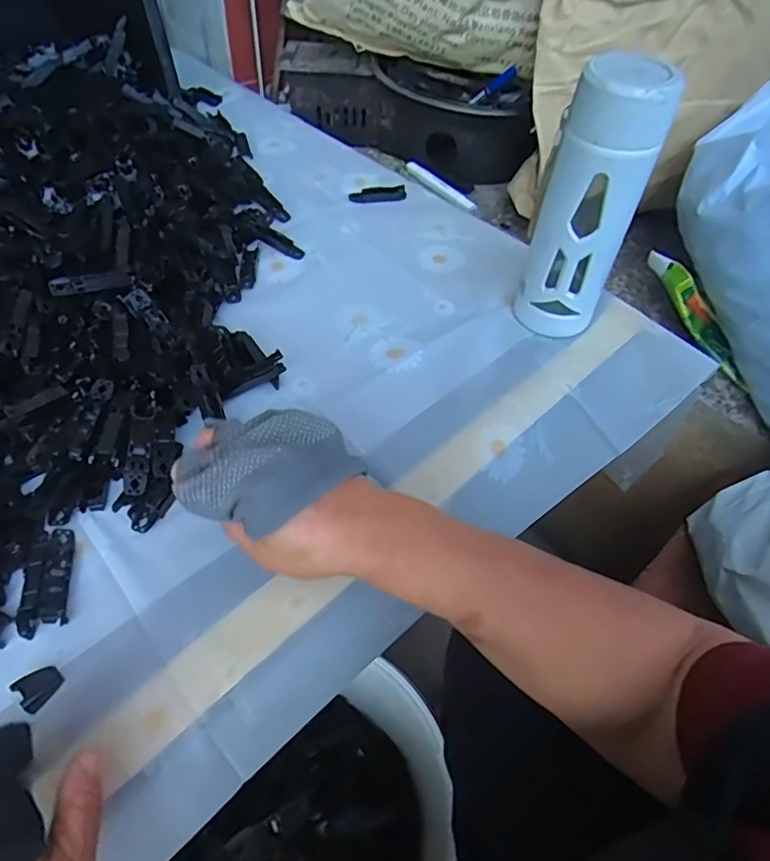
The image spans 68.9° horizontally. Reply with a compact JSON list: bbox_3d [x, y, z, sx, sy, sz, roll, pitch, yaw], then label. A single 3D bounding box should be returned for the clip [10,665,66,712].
[{"bbox_3d":[-0.199,0.148,0.324,0.021,0.012,0.020,-33,60,-28],"label":"clip"}]

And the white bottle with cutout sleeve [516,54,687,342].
[{"bbox_3d":[0.160,-0.171,0.451,0.073,0.207,0.061,23,56,13],"label":"white bottle with cutout sleeve"}]

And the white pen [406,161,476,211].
[{"bbox_3d":[0.084,-0.373,0.851,0.023,0.017,0.154,-28,58,-25],"label":"white pen"}]

